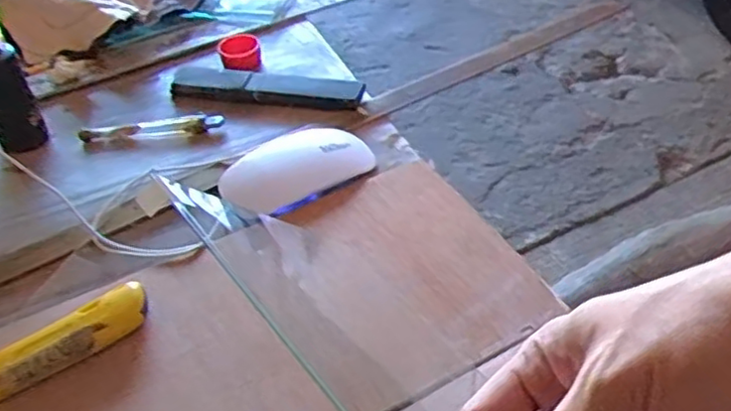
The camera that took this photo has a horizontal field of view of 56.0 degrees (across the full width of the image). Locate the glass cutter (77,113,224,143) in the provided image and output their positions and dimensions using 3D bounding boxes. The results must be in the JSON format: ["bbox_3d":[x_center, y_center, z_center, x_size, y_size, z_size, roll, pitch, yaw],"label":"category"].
[{"bbox_3d":[-0.188,-0.070,0.608,0.122,0.008,0.023,-3,45,2],"label":"glass cutter"}]

